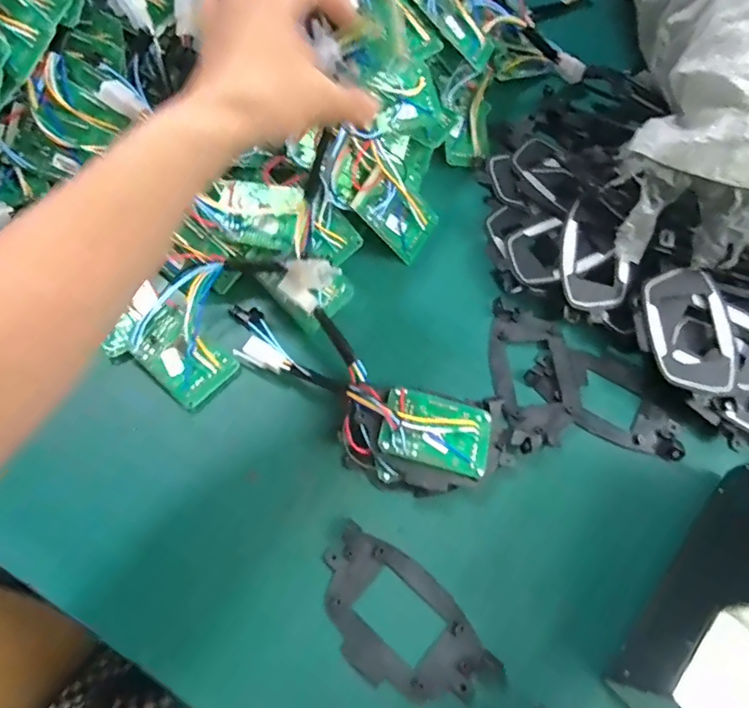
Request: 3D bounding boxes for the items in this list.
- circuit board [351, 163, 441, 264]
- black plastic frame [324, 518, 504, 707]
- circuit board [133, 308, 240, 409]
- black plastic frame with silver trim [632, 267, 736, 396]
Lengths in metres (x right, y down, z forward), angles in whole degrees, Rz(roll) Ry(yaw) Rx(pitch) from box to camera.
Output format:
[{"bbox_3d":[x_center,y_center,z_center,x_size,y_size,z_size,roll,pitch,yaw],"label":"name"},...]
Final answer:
[{"bbox_3d":[0.020,-0.113,0.423,0.047,0.081,0.009,-53,40,-2],"label":"circuit board"},{"bbox_3d":[0.016,0.170,0.327,0.122,0.007,0.070,34,70,12],"label":"black plastic frame"},{"bbox_3d":[-0.142,0.001,0.382,0.070,0.017,0.049,39,70,13],"label":"circuit board"},{"bbox_3d":[0.236,-0.019,0.399,0.069,0.012,0.095,7,73,6],"label":"black plastic frame with silver trim"}]

